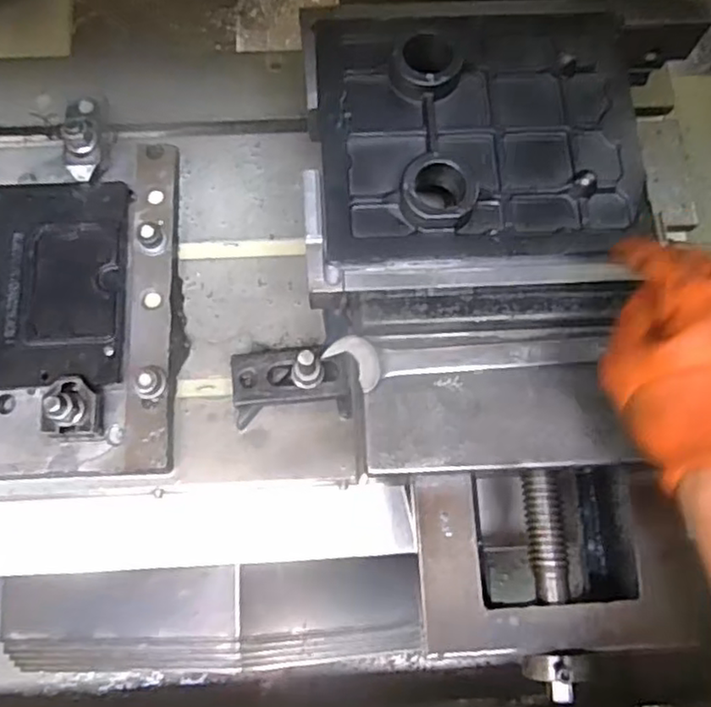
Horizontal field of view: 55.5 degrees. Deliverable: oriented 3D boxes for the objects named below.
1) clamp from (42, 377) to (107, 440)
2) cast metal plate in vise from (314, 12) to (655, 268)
[{"bbox_3d":[-0.263,0.047,0.608,0.054,0.048,0.052,-2,76,-2],"label":"clamp"},{"bbox_3d":[0.098,-0.170,0.525,0.247,0.028,0.203,-3,76,-2],"label":"cast metal plate in vise"}]

